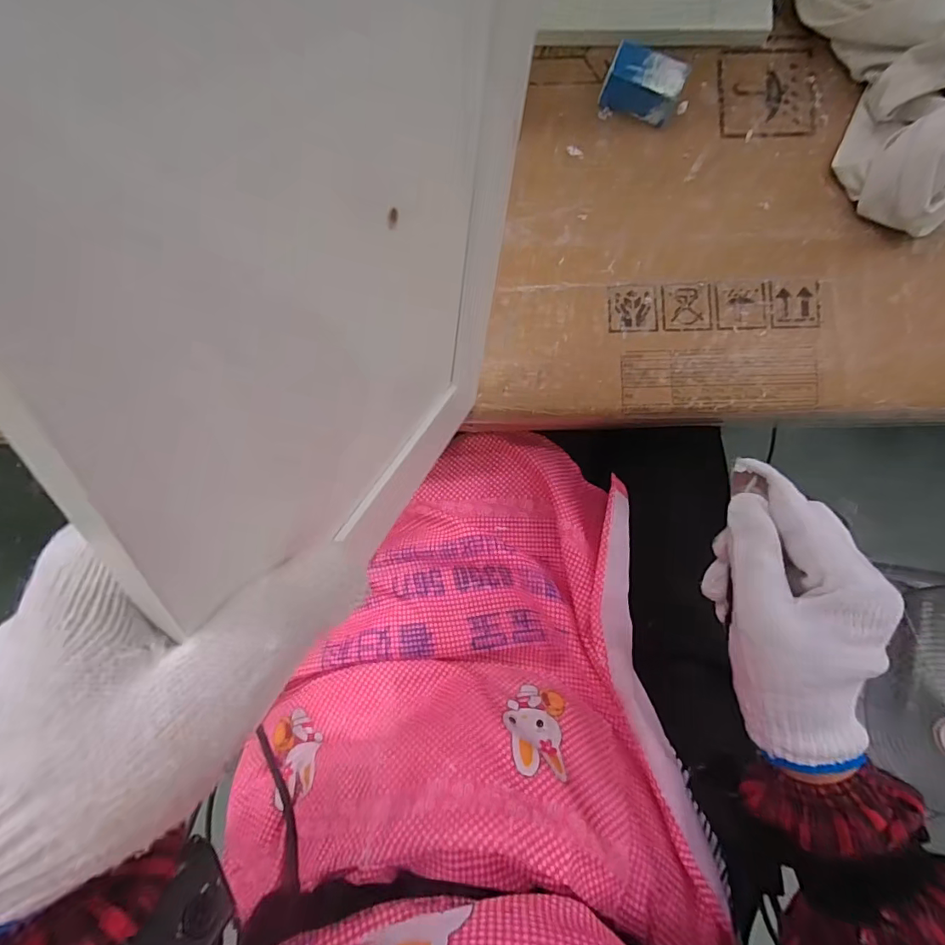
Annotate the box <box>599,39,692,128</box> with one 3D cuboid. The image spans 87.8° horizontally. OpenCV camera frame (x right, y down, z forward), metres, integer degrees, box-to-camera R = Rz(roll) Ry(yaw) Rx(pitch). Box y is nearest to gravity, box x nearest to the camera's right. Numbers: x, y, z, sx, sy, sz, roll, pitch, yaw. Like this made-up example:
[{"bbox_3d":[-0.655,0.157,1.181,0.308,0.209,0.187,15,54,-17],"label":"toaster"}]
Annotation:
[{"bbox_3d":[0.111,-0.250,0.318,0.047,0.025,0.028,20,89,1],"label":"box"}]

